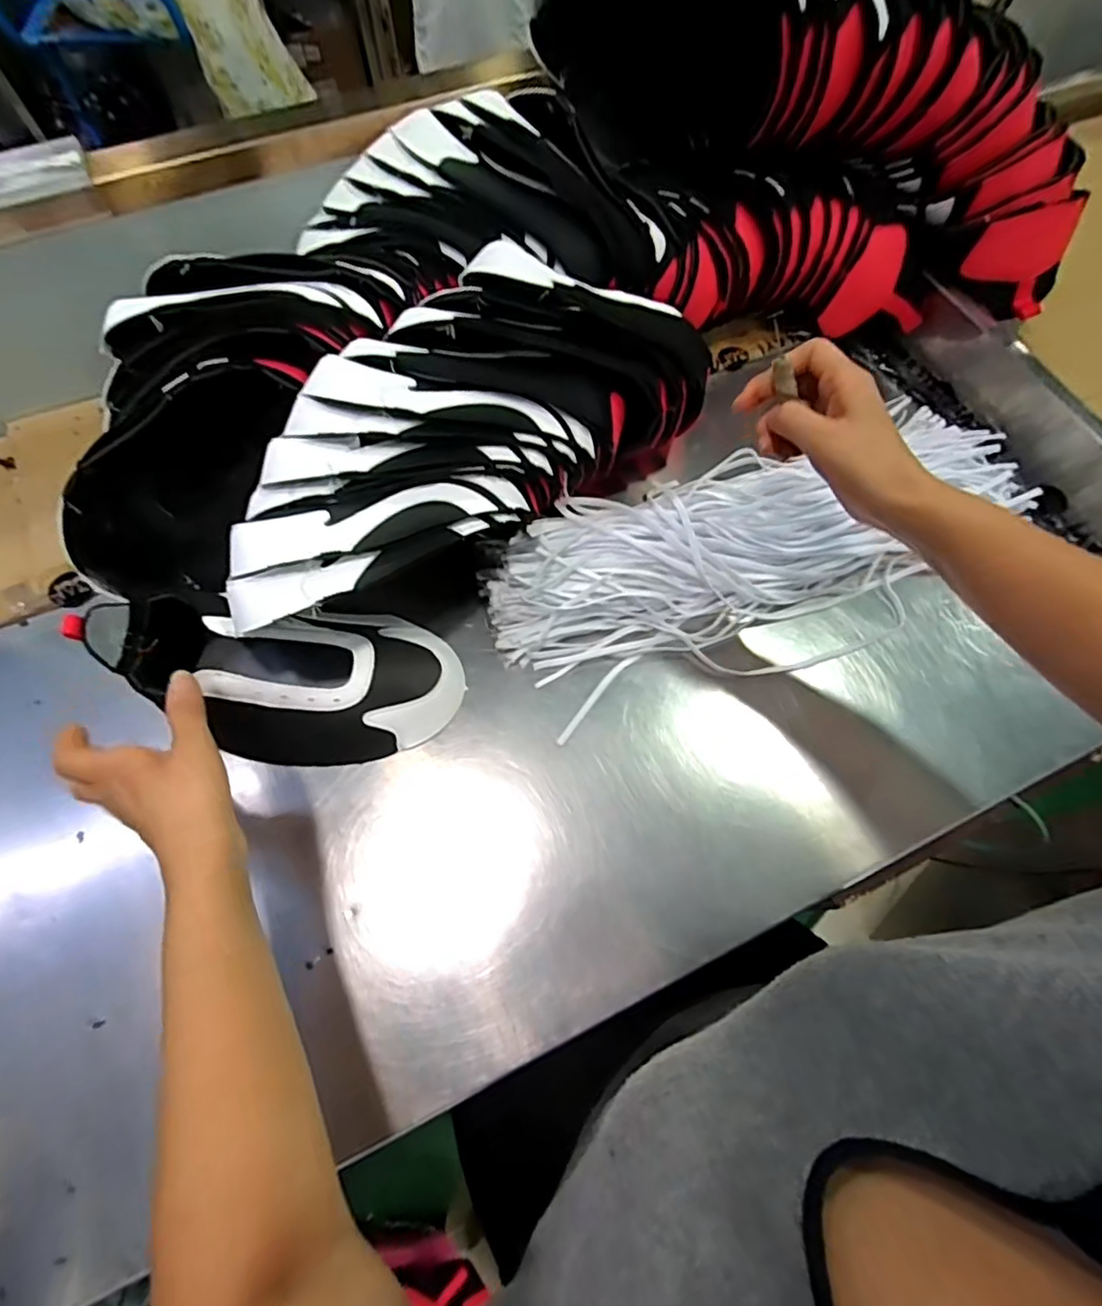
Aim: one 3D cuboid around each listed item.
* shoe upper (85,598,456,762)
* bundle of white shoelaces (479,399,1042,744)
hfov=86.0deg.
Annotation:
[{"bbox_3d":[-0.200,0.018,0.458,0.245,0.088,0.114,-6,67,-2],"label":"shoe upper"},{"bbox_3d":[0.195,-0.096,0.527,0.496,0.052,0.201,-19,68,-8],"label":"bundle of white shoelaces"}]

